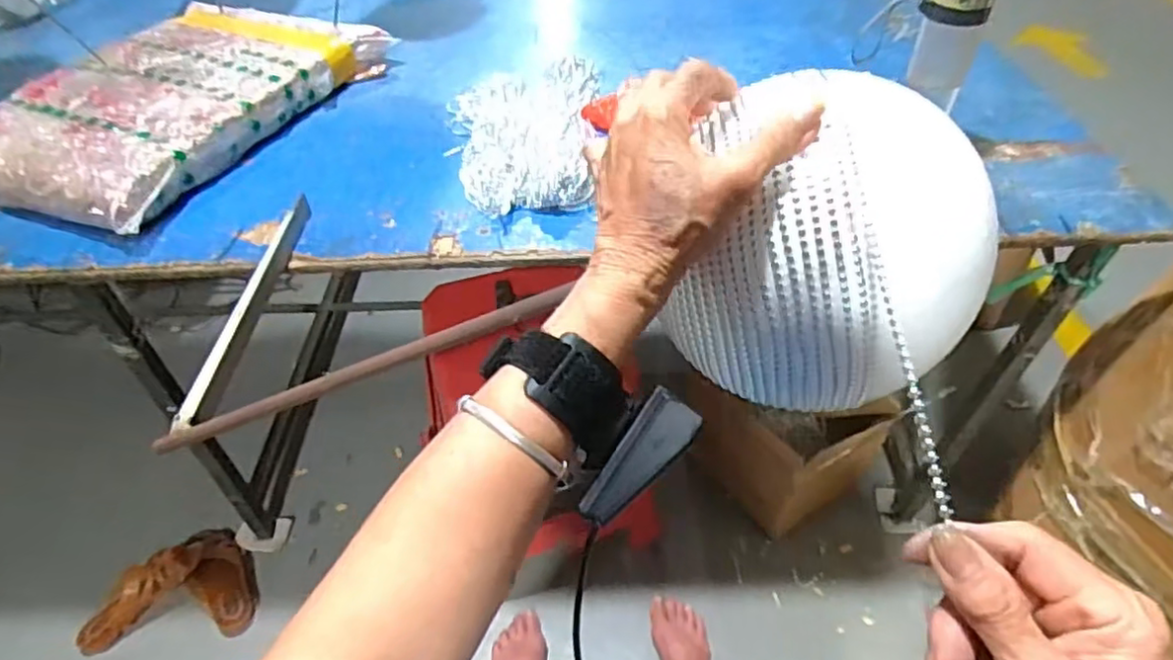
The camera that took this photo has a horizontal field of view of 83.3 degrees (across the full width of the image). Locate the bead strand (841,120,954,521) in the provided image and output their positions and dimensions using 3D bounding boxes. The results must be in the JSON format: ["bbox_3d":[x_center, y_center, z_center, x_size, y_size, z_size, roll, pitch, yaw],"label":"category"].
[{"bbox_3d":[0.131,-0.012,0.287,0.006,0.007,0.181,-5,70,-2],"label":"bead strand"}]

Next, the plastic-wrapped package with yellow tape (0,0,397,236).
[{"bbox_3d":[-0.586,-0.330,0.940,0.391,0.069,0.531,15,48,16],"label":"plastic-wrapped package with yellow tape"}]

